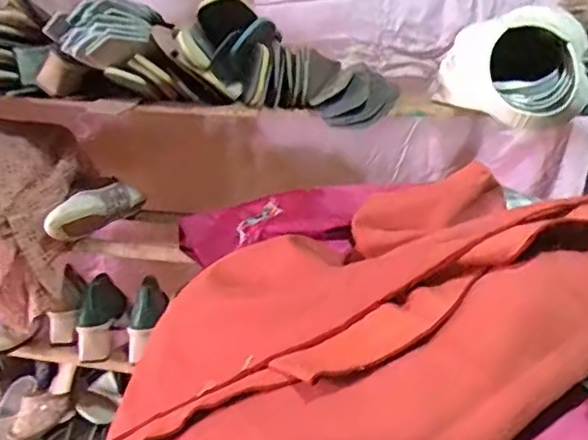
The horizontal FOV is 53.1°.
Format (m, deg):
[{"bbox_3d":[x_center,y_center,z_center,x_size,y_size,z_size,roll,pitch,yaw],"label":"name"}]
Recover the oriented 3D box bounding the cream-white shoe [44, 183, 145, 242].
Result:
[{"bbox_3d":[-0.344,-0.021,1.056,0.066,0.080,0.236,5,19,20],"label":"cream-white shoe"}]

